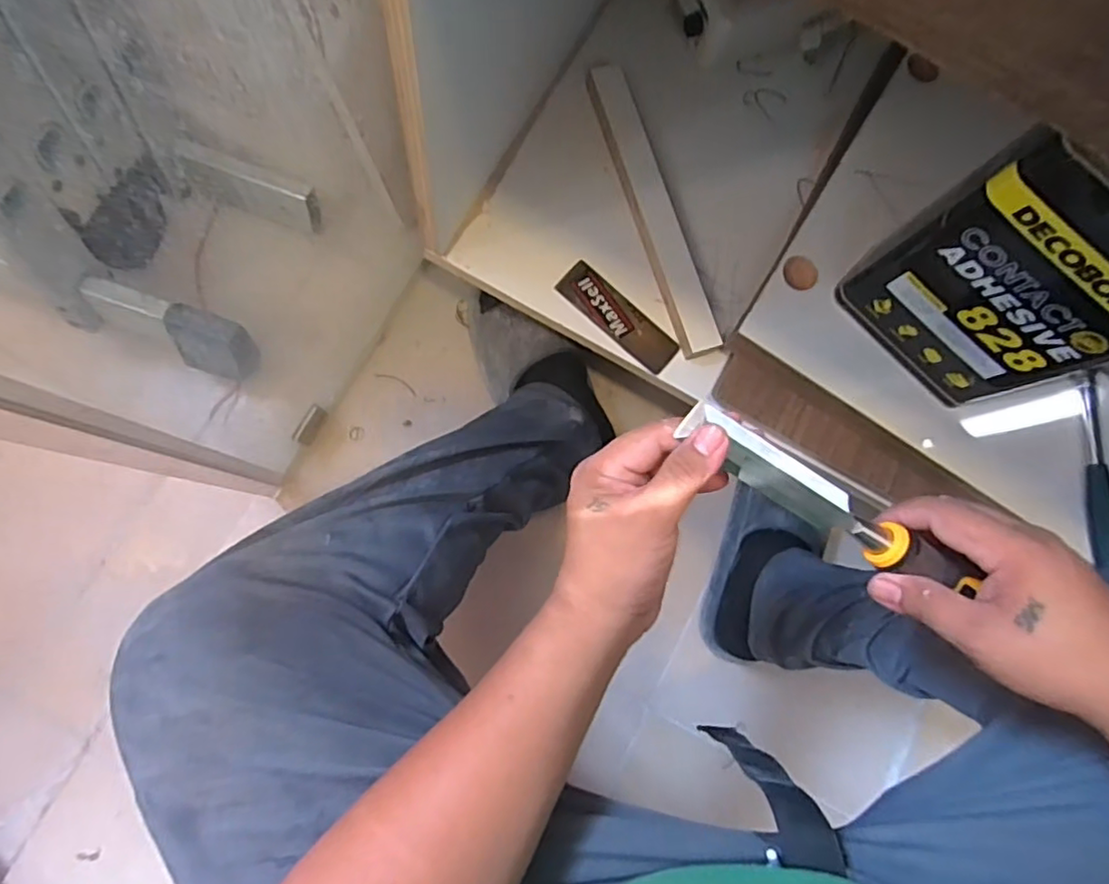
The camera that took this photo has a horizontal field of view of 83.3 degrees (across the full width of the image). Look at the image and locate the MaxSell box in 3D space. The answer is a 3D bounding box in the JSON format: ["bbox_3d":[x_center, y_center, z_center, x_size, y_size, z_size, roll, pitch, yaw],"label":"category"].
[{"bbox_3d":[0.064,-0.125,0.627,0.133,0.014,0.042,41,79,1],"label":"MaxSell box"}]

